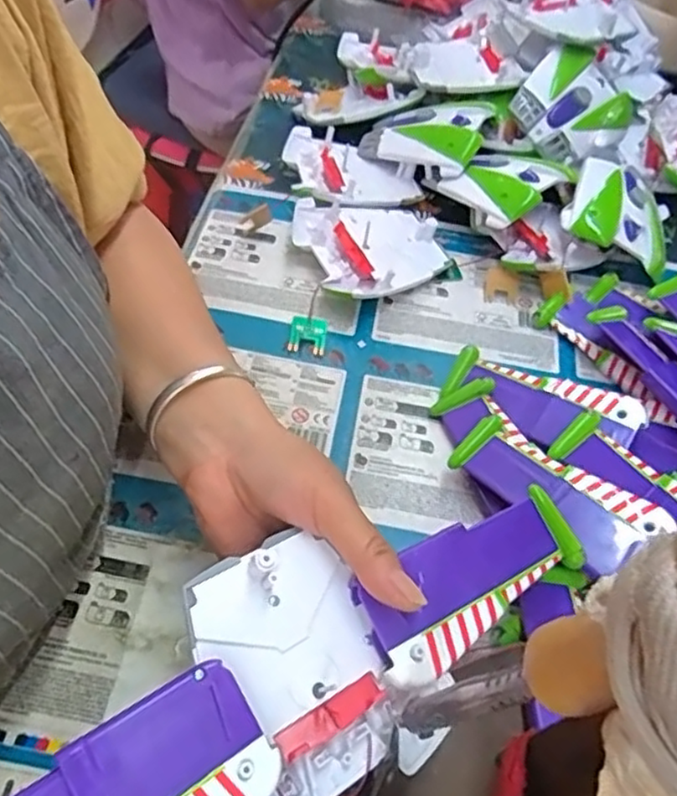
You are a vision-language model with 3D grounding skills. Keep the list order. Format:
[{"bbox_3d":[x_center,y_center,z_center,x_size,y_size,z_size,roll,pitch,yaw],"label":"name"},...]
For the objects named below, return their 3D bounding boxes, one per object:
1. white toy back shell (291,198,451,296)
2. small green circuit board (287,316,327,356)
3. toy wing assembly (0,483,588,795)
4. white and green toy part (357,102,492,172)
[{"bbox_3d":[0.026,-0.113,0.512,0.110,0.032,0.083,-7,54,-10],"label":"white toy back shell"},{"bbox_3d":[-0.022,-0.044,0.470,0.025,0.006,0.027,9,77,-7],"label":"small green circuit board"},{"bbox_3d":[-0.015,0.114,0.279,0.290,0.044,0.095,-22,57,-29],"label":"toy wing assembly"},{"bbox_3d":[0.072,-0.223,0.566,0.099,0.044,0.065,30,56,16],"label":"white and green toy part"}]

